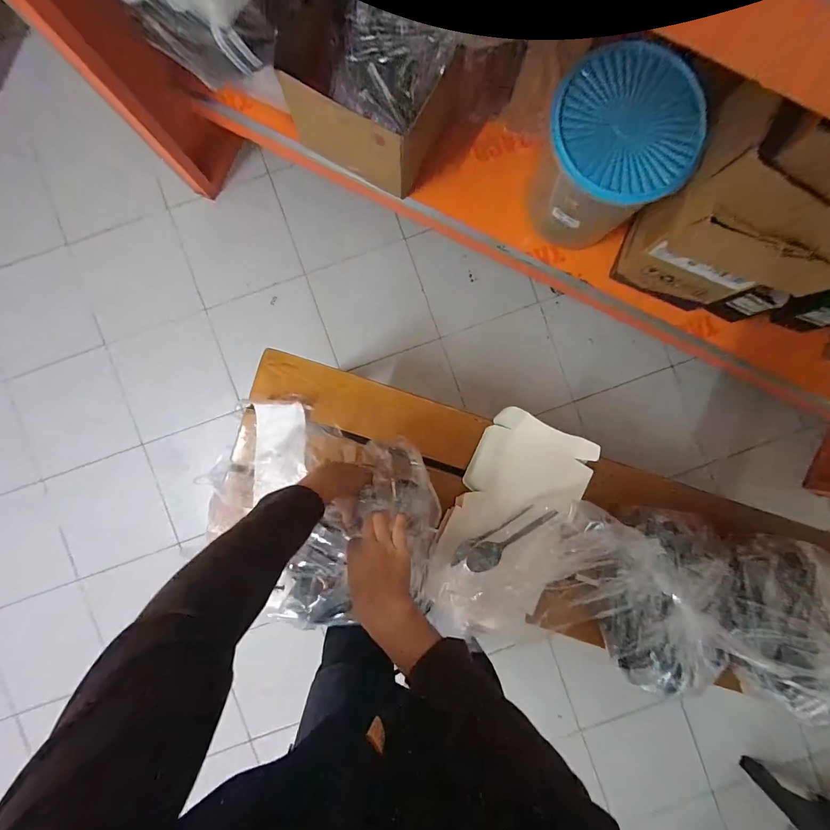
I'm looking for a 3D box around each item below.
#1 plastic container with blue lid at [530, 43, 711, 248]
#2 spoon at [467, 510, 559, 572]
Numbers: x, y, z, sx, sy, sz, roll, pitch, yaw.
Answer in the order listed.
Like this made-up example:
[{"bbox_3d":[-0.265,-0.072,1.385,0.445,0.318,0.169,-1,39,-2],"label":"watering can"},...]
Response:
[{"bbox_3d":[0.360,-0.492,0.752,0.246,0.277,0.258,-33,92,0],"label":"plastic container with blue lid"},{"bbox_3d":[0.149,0.194,0.557,0.151,0.014,0.042,-24,91,-1],"label":"spoon"}]

